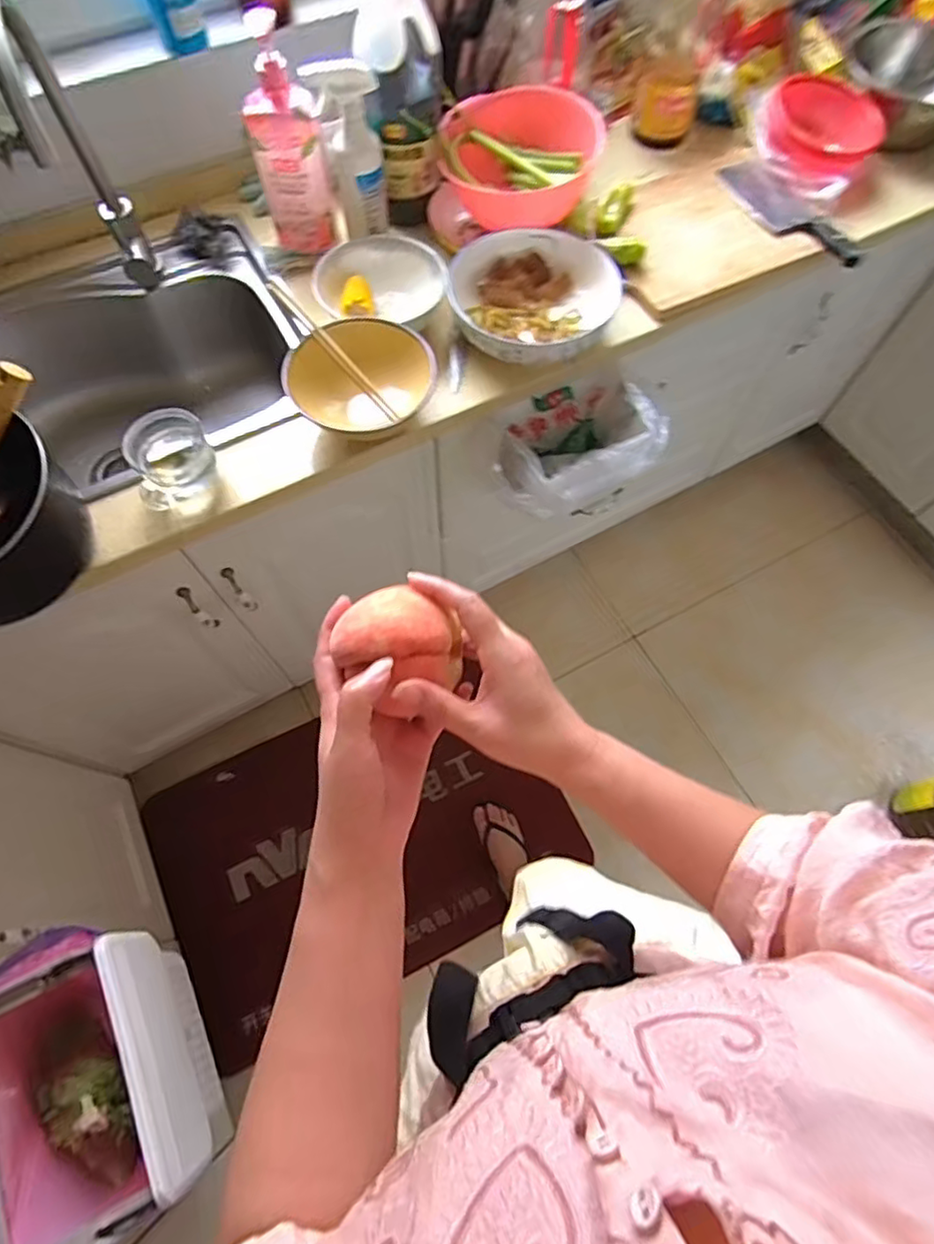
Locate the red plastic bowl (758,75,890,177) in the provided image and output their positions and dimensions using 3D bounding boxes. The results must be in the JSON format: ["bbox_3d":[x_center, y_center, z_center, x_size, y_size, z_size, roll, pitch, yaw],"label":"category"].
[{"bbox_3d":[0.511,-0.718,0.884,0.151,0.065,0.151,0,67,-1],"label":"red plastic bowl"}]

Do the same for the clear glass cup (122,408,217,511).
[{"bbox_3d":[-0.347,-0.193,0.724,0.089,0.071,0.083,0,67,-1],"label":"clear glass cup"}]

